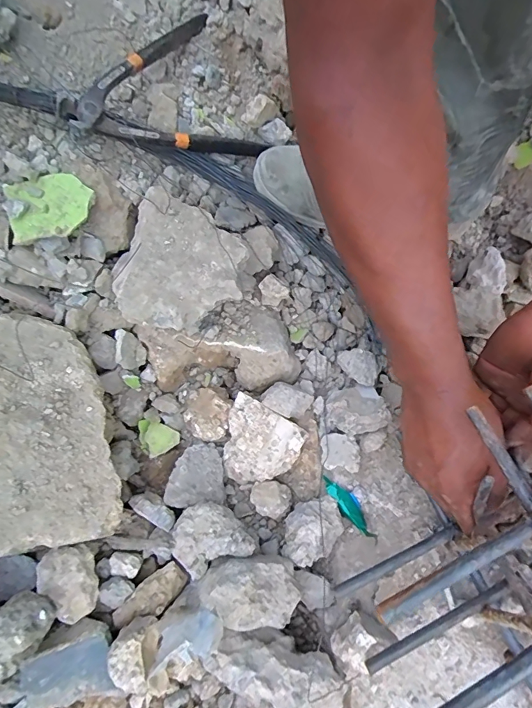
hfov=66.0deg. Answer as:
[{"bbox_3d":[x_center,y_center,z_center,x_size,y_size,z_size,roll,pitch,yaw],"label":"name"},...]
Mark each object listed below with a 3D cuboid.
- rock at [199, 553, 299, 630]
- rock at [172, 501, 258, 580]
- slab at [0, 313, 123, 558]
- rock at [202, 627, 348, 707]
[{"bbox_3d":[-0.014,0.188,0.326,0.078,0.039,0.049,2,60,-3],"label":"rock"},{"bbox_3d":[-0.047,0.157,0.357,0.064,0.034,0.052,-20,64,-14],"label":"rock"},{"bbox_3d":[-0.200,0.060,0.335,0.130,0.035,0.189,-6,68,-22],"label":"slab"},{"bbox_3d":[0.009,0.242,0.313,0.105,0.053,0.045,21,63,9],"label":"rock"}]

